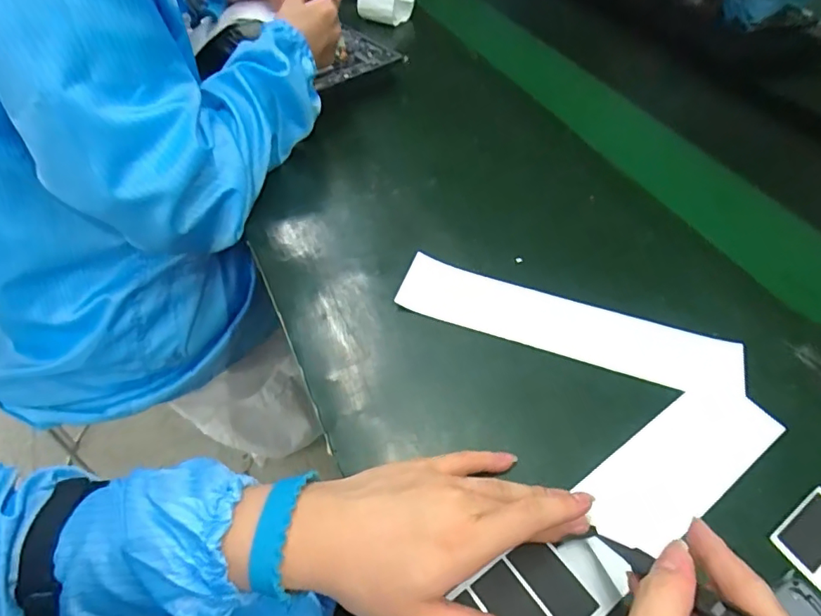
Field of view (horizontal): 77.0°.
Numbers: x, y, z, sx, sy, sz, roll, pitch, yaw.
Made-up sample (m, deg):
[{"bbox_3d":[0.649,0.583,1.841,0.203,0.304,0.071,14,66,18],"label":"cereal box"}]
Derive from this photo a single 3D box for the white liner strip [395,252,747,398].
[{"bbox_3d":[0.122,0.013,0.409,0.262,0.011,0.054,15,59,12],"label":"white liner strip"}]

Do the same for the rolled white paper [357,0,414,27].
[{"bbox_3d":[-0.037,-0.446,0.769,0.085,0.048,0.030,1,48,-4],"label":"rolled white paper"}]

